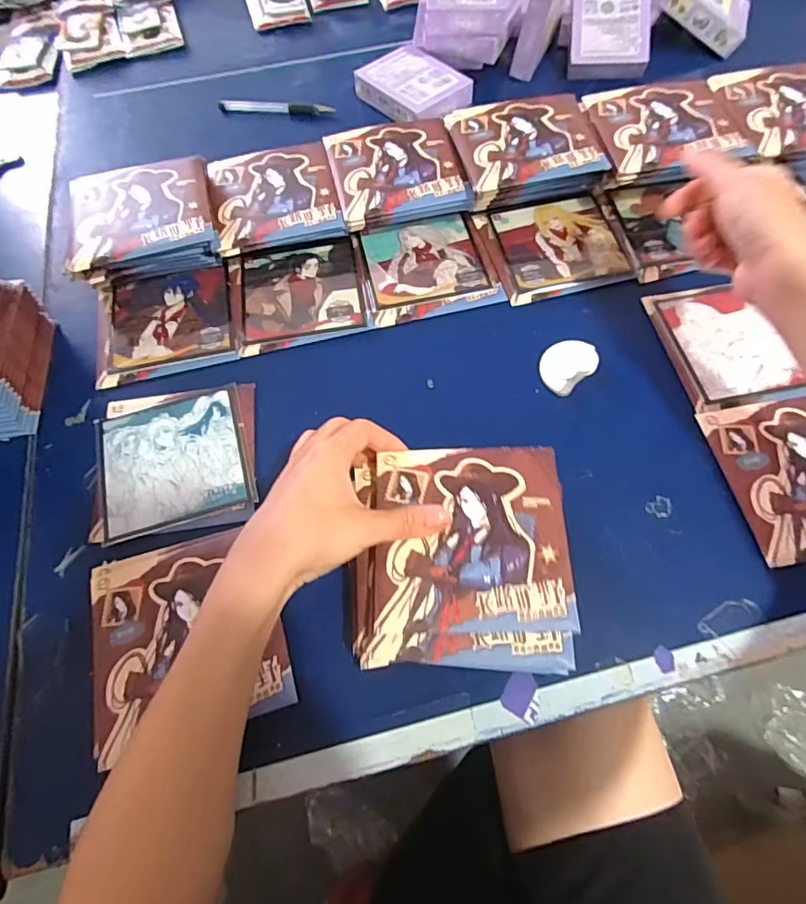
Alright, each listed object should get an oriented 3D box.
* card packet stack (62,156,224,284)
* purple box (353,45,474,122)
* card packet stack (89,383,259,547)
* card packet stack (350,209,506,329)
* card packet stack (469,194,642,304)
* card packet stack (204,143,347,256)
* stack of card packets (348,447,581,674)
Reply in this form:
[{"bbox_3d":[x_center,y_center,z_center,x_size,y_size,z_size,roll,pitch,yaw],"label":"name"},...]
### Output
[{"bbox_3d":[-0.229,-0.197,0.472,0.125,0.052,0.113,-14,64,-5],"label":"card packet stack"},{"bbox_3d":[0.014,-0.404,0.584,0.083,0.025,0.116,-39,68,-16],"label":"purple box"},{"bbox_3d":[-0.171,0.003,0.397,0.117,0.005,0.118,-9,63,-2],"label":"card packet stack"},{"bbox_3d":[0.019,-0.169,0.476,0.116,0.004,0.114,-13,64,-4],"label":"card packet stack"},{"bbox_3d":[0.138,-0.191,0.480,0.120,0.008,0.115,-11,64,-3],"label":"card packet stack"},{"bbox_3d":[-0.119,-0.232,0.494,0.112,0.033,0.121,-14,64,-5],"label":"card packet stack"},{"bbox_3d":[0.035,0.062,0.331,0.130,0.017,0.134,0,63,2],"label":"stack of card packets"}]

